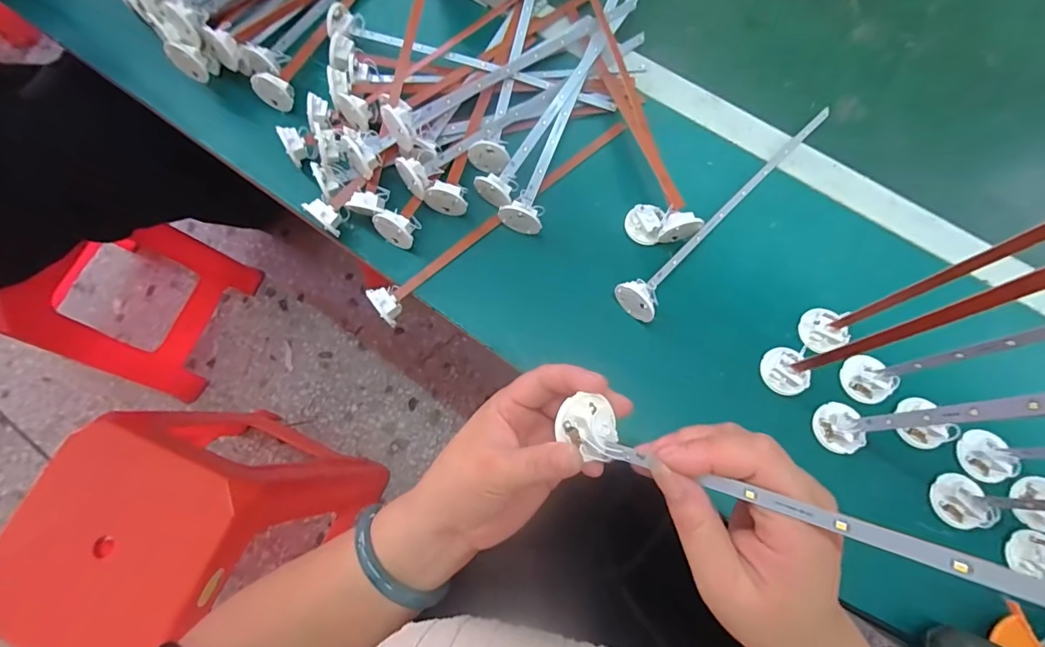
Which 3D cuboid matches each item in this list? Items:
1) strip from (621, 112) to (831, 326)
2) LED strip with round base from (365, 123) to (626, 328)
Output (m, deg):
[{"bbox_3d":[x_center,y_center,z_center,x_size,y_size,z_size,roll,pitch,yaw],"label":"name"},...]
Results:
[{"bbox_3d":[0.186,-0.112,0.424,0.035,0.035,0.282,41,79,12],"label":"strip"},{"bbox_3d":[-0.018,-0.107,0.433,0.290,0.024,0.031,-42,77,-10],"label":"LED strip with round base"}]

